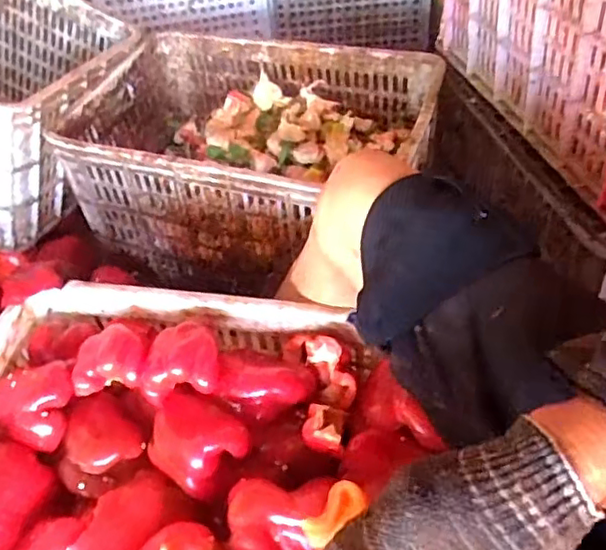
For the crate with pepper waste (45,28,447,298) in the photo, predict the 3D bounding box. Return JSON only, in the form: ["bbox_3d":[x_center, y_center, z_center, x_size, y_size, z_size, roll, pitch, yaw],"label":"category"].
[{"bbox_3d":[-0.073,-0.181,0.994,0.521,0.240,0.372,9,48,15],"label":"crate with pepper waste"}]

